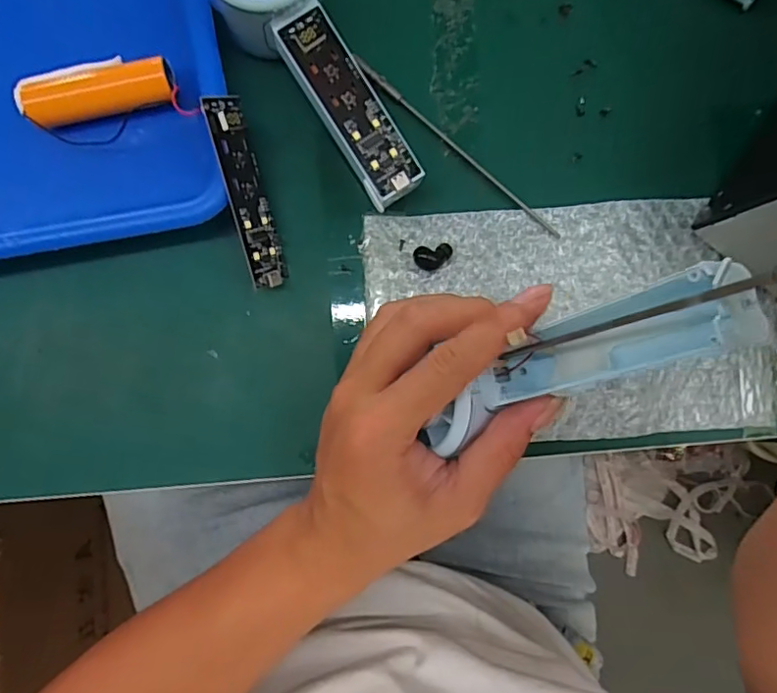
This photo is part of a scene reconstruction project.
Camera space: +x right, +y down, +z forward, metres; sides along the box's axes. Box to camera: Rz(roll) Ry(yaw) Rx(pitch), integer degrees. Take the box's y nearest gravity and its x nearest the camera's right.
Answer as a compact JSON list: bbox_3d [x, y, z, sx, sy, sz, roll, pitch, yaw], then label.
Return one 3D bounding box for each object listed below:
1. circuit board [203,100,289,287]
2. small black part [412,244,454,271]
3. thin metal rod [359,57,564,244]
[{"bbox_3d":[-0.069,-0.075,0.281,0.005,0.023,0.091,1,112,38],"label":"circuit board"},{"bbox_3d":[0.024,-0.047,0.299,0.021,0.007,0.013,-15,86,-1],"label":"small black part"},{"bbox_3d":[0.036,-0.106,0.303,0.143,0.007,0.006,42,87,2],"label":"thin metal rod"}]

